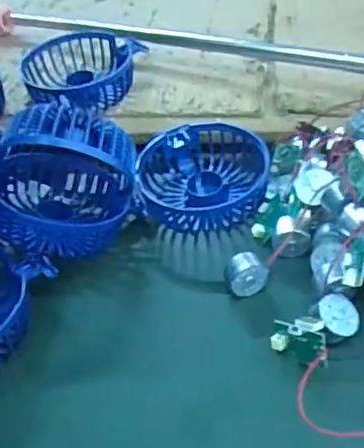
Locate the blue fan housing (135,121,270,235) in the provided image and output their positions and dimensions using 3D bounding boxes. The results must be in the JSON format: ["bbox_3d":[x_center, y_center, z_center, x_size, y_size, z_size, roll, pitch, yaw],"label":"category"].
[{"bbox_3d":[0.014,-0.032,0.407,0.087,0.040,0.087,-6,42,2],"label":"blue fan housing"}]

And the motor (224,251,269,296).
[{"bbox_3d":[0.037,0.030,0.340,0.023,0.021,0.015,-17,43,-10],"label":"motor"}]

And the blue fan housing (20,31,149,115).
[{"bbox_3d":[-0.083,-0.129,0.477,0.088,0.031,0.082,1,43,10],"label":"blue fan housing"}]

